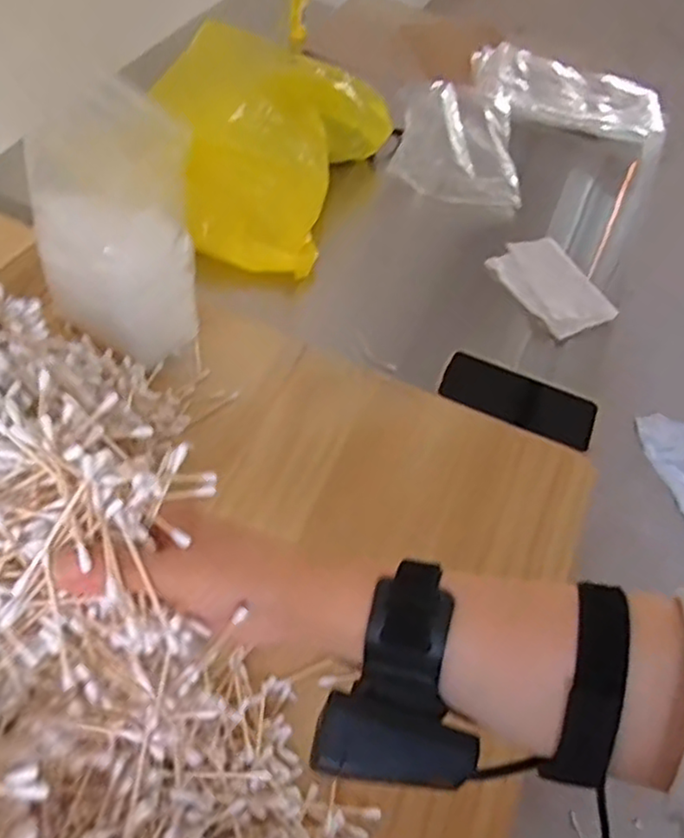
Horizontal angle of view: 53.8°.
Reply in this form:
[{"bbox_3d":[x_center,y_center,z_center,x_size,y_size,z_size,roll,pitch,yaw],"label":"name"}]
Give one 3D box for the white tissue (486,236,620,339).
[{"bbox_3d":[0.258,-0.164,0.821,0.096,0.027,0.158,-17,58,-21],"label":"white tissue"}]

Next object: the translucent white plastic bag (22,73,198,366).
[{"bbox_3d":[-0.195,-0.160,0.552,0.092,0.208,0.120,-36,66,-30],"label":"translucent white plastic bag"}]

